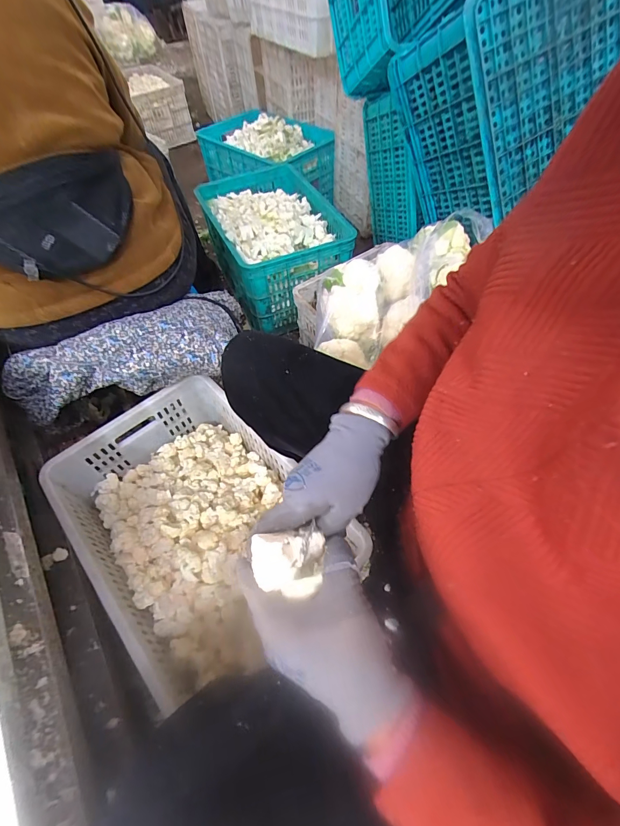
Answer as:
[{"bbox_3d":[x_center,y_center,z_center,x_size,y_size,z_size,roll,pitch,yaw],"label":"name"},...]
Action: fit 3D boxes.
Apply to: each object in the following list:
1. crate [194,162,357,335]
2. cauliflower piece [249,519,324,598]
[{"bbox_3d":[-0.115,-0.580,1.255,0.385,0.267,0.554,-23,57,-12],"label":"crate"},{"bbox_3d":[-0.015,0.122,0.300,0.058,0.033,0.049,-17,56,-8],"label":"cauliflower piece"}]

